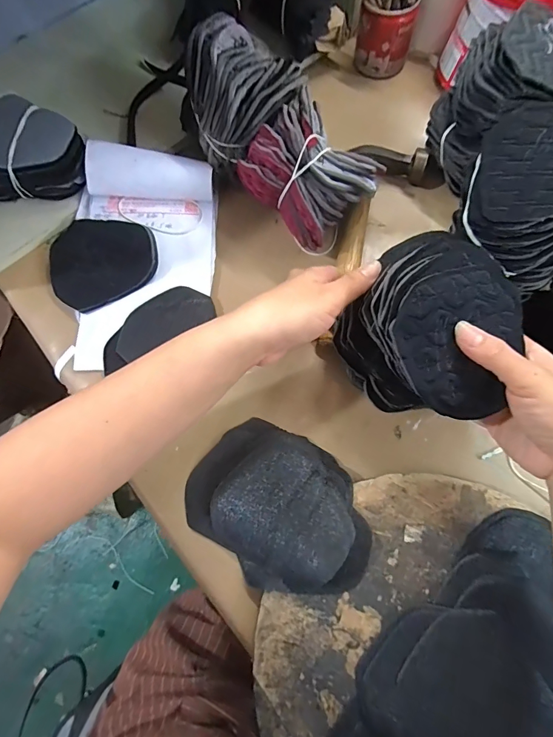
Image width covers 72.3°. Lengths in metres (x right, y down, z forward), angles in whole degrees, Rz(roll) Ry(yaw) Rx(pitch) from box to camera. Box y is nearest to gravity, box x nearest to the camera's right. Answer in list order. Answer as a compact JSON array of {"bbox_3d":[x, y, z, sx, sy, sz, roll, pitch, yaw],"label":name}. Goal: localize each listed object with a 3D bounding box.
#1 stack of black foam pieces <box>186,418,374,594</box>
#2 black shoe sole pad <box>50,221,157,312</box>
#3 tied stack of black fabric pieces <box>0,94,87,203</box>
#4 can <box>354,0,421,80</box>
[{"bbox_3d":[0.003,0.113,0.309,0.151,0.041,0.115,38,77,12],"label":"stack of black foam pieces"},{"bbox_3d":[-0.181,-0.118,0.386,0.107,0.022,0.098,-26,74,-7],"label":"black shoe sole pad"},{"bbox_3d":[-0.266,-0.229,0.400,0.128,0.057,0.089,-9,72,-2],"label":"tied stack of black fabric pieces"},{"bbox_3d":[0.128,-0.402,0.433,0.068,0.100,0.059,15,73,5],"label":"can"}]

